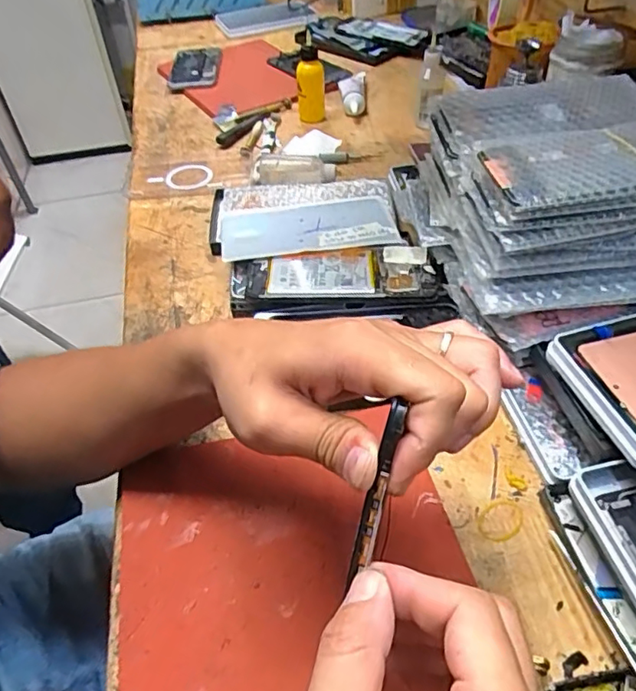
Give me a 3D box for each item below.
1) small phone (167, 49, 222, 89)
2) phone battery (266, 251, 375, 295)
[{"bbox_3d":[-0.191,-0.432,0.864,0.076,0.015,0.139,-2,46,2],"label":"small phone"},{"bbox_3d":[0.002,-0.067,0.509,0.096,0.005,0.041,-1,70,0],"label":"phone battery"}]

